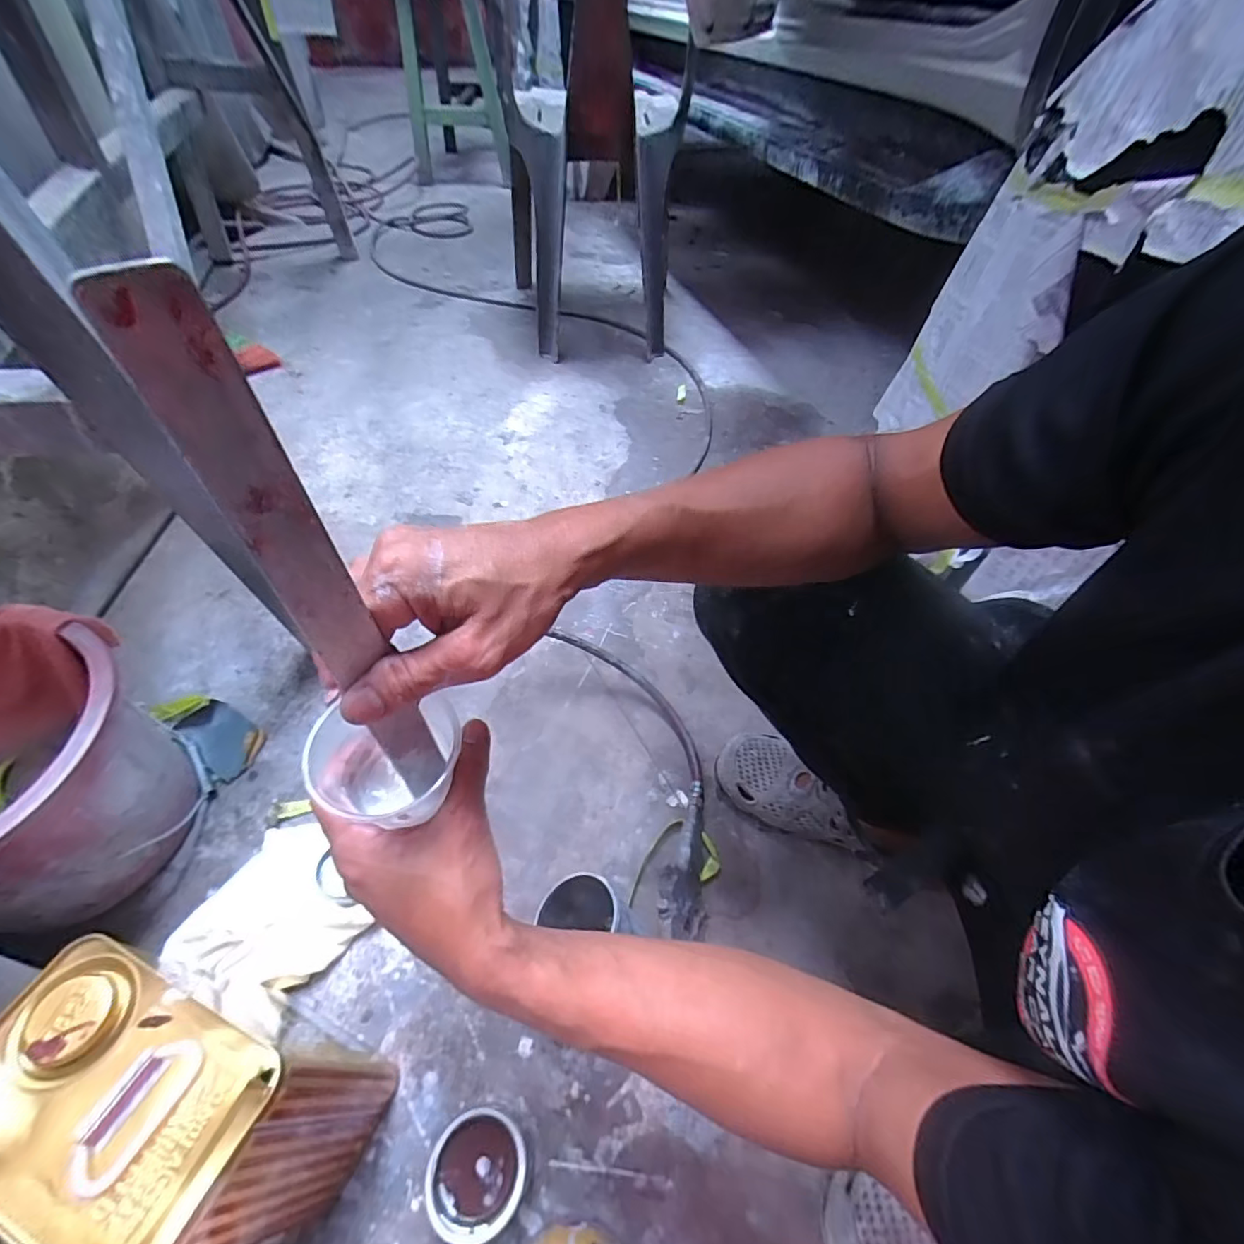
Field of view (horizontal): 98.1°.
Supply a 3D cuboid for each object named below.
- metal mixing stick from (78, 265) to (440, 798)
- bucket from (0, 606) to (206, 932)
[{"bbox_3d":[-0.111,0.004,0.217,0.006,0.252,0.026,34,56,28],"label":"metal mixing stick"},{"bbox_3d":[-0.588,0.146,0.538,0.263,0.207,0.249,10,52,6],"label":"bucket"}]

